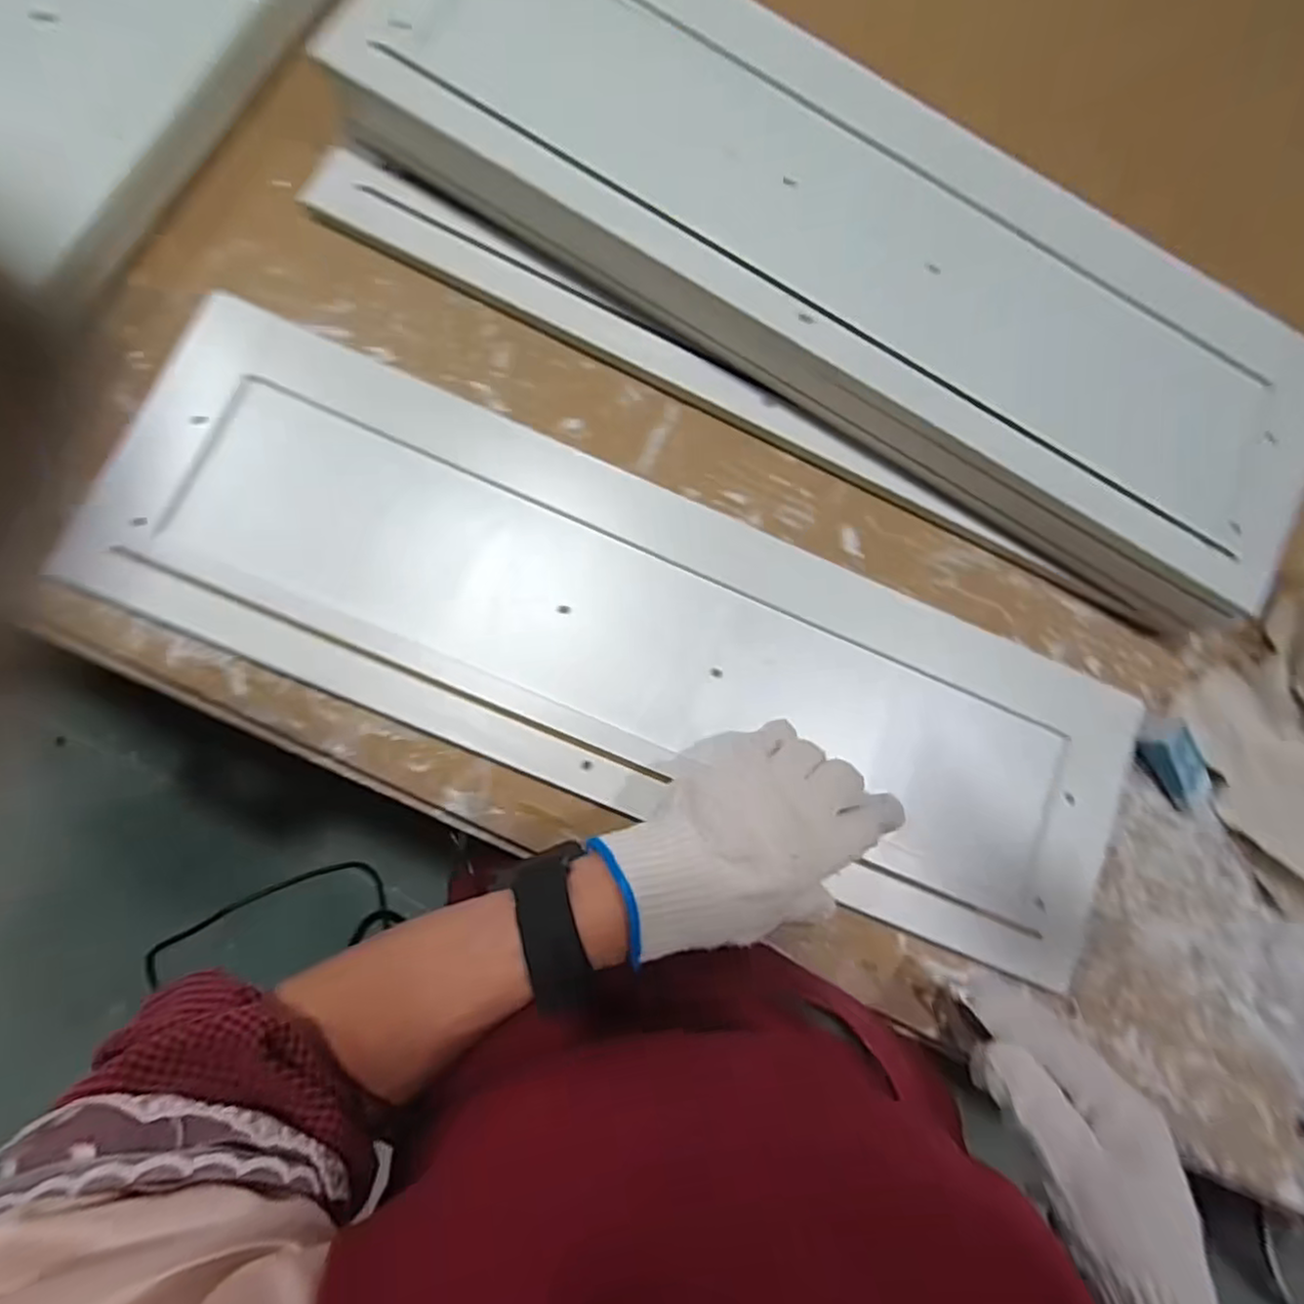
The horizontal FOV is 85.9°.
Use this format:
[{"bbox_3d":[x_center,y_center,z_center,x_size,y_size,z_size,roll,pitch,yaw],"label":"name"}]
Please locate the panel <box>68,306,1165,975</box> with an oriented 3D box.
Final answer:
[{"bbox_3d":[-0.002,-0.009,0.401,0.580,0.026,0.192,22,81,-3],"label":"panel"}]

